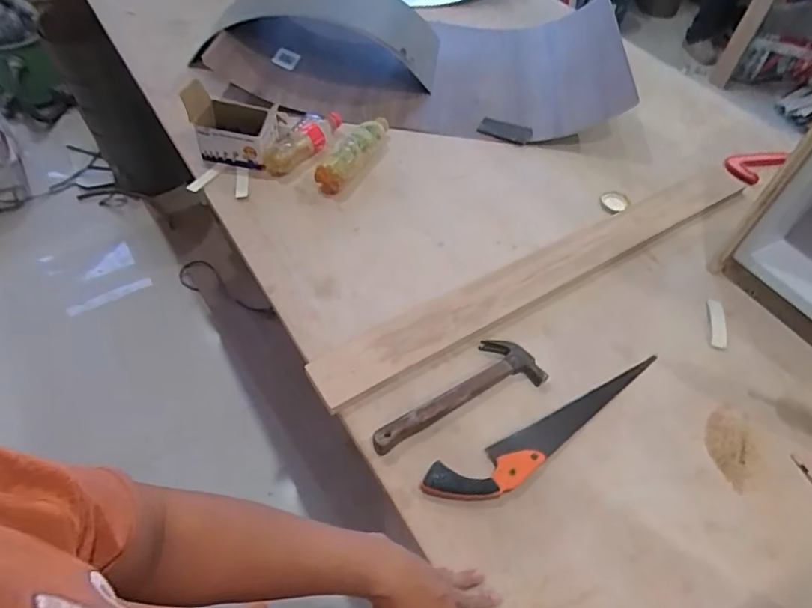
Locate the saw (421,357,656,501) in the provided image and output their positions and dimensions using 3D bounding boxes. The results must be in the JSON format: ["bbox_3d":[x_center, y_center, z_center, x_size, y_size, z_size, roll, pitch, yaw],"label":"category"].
[{"bbox_3d":[0.200,0.168,0.677,0.375,0.031,0.063,-23,55,-16],"label":"saw"}]

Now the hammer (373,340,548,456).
[{"bbox_3d":[0.063,0.116,0.713,0.261,0.037,0.090,-21,55,-17],"label":"hammer"}]

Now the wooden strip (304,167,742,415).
[{"bbox_3d":[0.261,-0.064,0.852,0.884,0.019,0.081,-25,65,-22],"label":"wooden strip"}]

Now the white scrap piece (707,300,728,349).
[{"bbox_3d":[0.494,0.031,0.818,0.027,0.004,0.099,20,51,2],"label":"white scrap piece"}]

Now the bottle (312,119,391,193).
[{"bbox_3d":[-0.100,-0.309,1.028,0.066,0.075,0.227,20,54,14],"label":"bottle"}]

